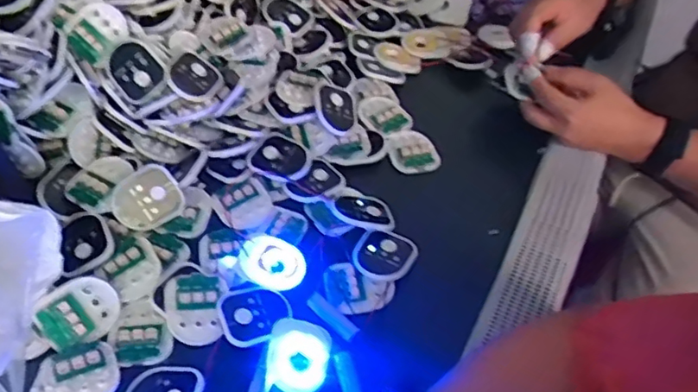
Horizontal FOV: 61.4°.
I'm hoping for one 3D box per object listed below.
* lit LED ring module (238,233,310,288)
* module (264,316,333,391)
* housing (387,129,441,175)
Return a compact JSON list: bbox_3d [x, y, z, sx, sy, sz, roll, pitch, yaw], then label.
[{"bbox_3d":[-0.065,0.055,0.507,0.057,0.011,0.047,24,52,20],"label":"lit LED ring module"},{"bbox_3d":[-0.040,0.122,0.455,0.048,0.007,0.059,9,49,8],"label":"module"},{"bbox_3d":[0.067,-0.051,0.624,0.051,0.012,0.061,-6,48,-6],"label":"housing"}]

